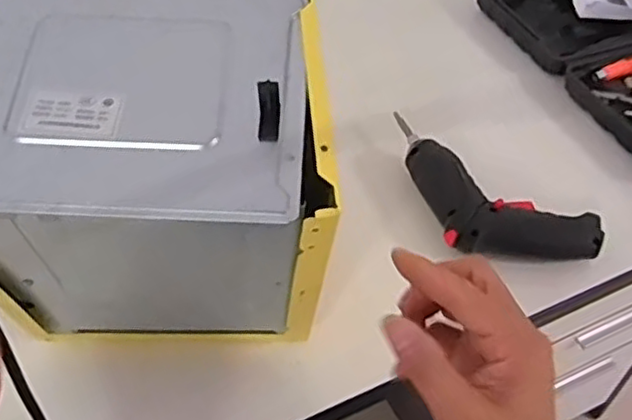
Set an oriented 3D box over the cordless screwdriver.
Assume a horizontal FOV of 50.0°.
[{"bbox_3d":[0.131,-0.005,0.569,0.204,0.040,0.100,30,52,23],"label":"cordless screwdriver"}]

